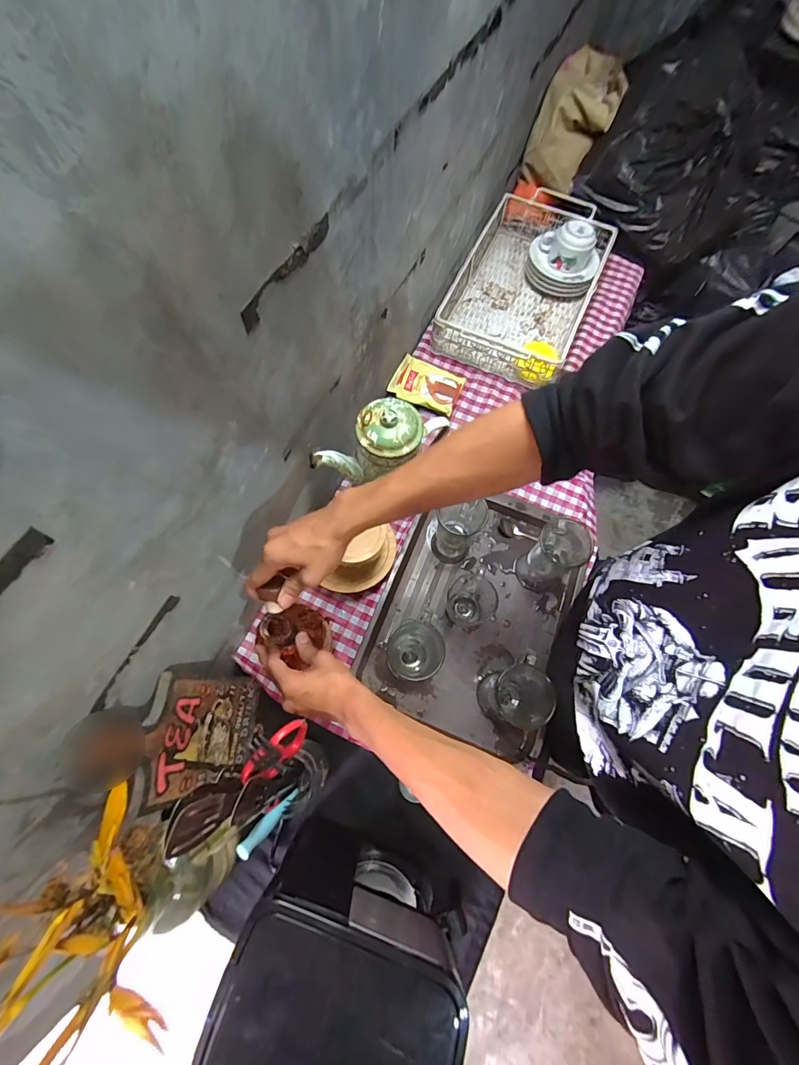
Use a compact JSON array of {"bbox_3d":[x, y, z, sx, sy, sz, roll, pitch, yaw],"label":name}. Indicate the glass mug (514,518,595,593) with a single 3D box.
[{"bbox_3d":[0.249,0.042,0.678,0.094,0.106,0.078,-38,75,-15],"label":"glass mug"}]

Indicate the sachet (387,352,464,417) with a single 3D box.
[{"bbox_3d":[0.052,-0.288,0.802,0.132,0.028,0.097,22,70,6],"label":"sachet"}]

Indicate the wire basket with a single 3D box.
[{"bbox_3d":[0.262,-0.513,0.862,0.263,0.095,0.417,24,70,7],"label":"wire basket"}]

